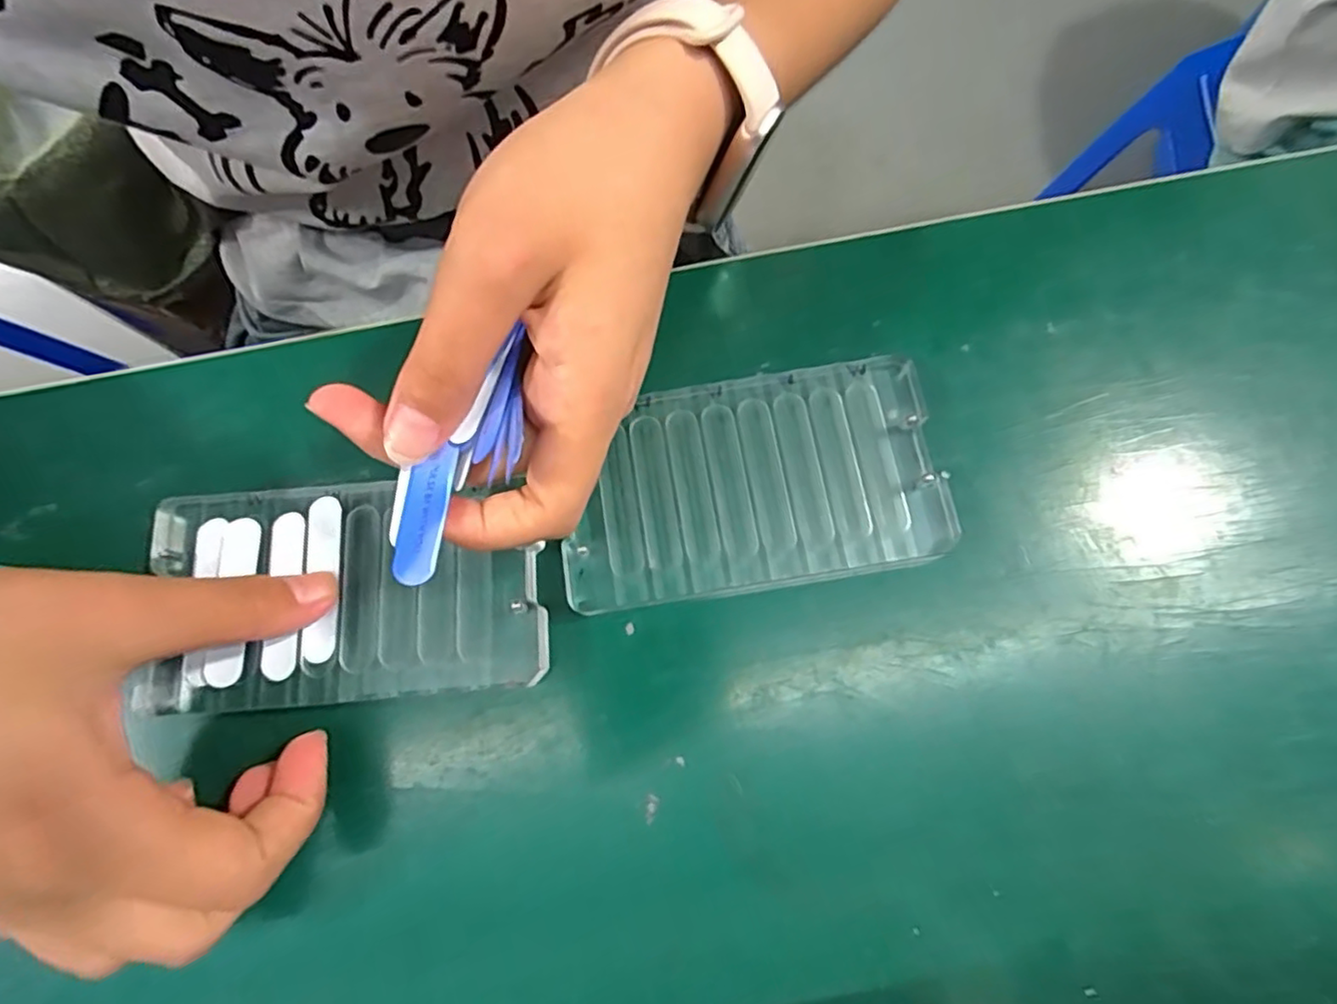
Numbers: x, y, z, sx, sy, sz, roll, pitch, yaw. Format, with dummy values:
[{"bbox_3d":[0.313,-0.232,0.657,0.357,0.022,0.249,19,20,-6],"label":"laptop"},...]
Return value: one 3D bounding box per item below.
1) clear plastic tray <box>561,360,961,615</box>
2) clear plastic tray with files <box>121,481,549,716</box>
[{"bbox_3d":[0.027,-0.005,0.210,0.122,0.013,0.068,-10,75,-1],"label":"clear plastic tray"},{"bbox_3d":[-0.103,0.028,0.201,0.124,0.008,0.067,-4,75,1],"label":"clear plastic tray with files"}]

